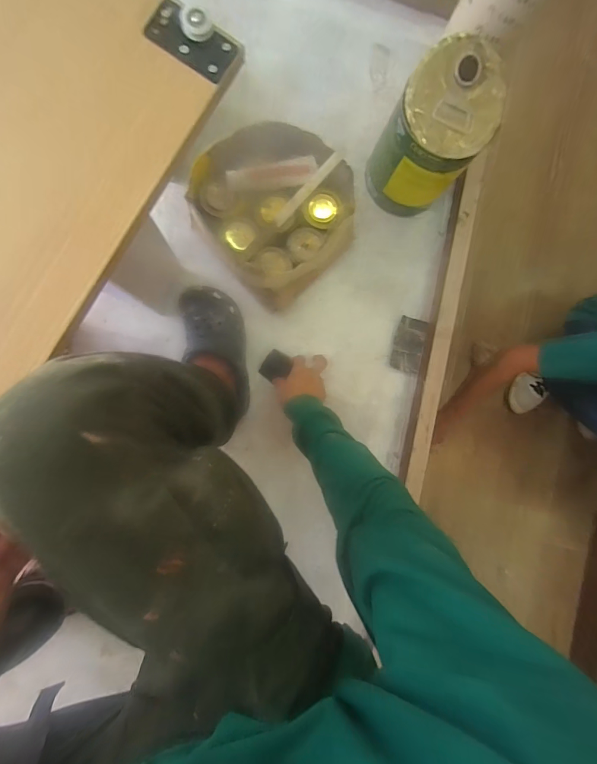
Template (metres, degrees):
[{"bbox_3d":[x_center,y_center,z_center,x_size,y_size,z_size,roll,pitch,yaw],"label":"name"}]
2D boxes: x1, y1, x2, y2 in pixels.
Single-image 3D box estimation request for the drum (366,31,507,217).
[{"bbox_3d":[0.228,-0.418,0.644,0.155,0.231,0.155,0,90,-7],"label":"drum"}]

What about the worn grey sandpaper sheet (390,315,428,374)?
[{"bbox_3d":[0.230,-0.077,0.757,0.063,0.005,0.110,12,89,-9],"label":"worn grey sandpaper sheet"}]

